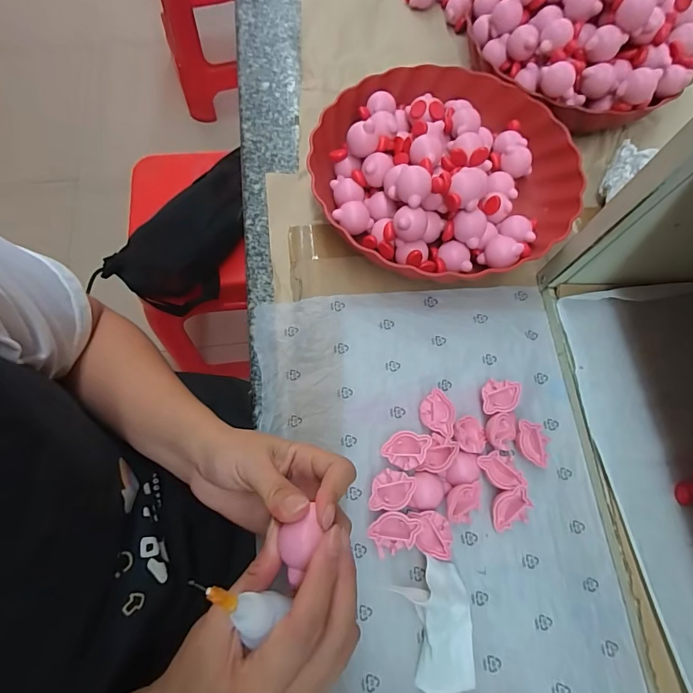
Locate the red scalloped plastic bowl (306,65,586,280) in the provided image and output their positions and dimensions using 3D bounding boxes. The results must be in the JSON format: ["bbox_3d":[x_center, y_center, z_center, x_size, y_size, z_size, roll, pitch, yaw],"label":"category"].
[{"bbox_3d":[0.091,-0.166,0.370,0.238,0.062,0.238,1,68,-2],"label":"red scalloped plastic bowl"}]

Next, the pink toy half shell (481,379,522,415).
[{"bbox_3d":[0.124,0.043,0.325,0.030,0.011,0.029,9,68,1],"label":"pink toy half shell"}]

